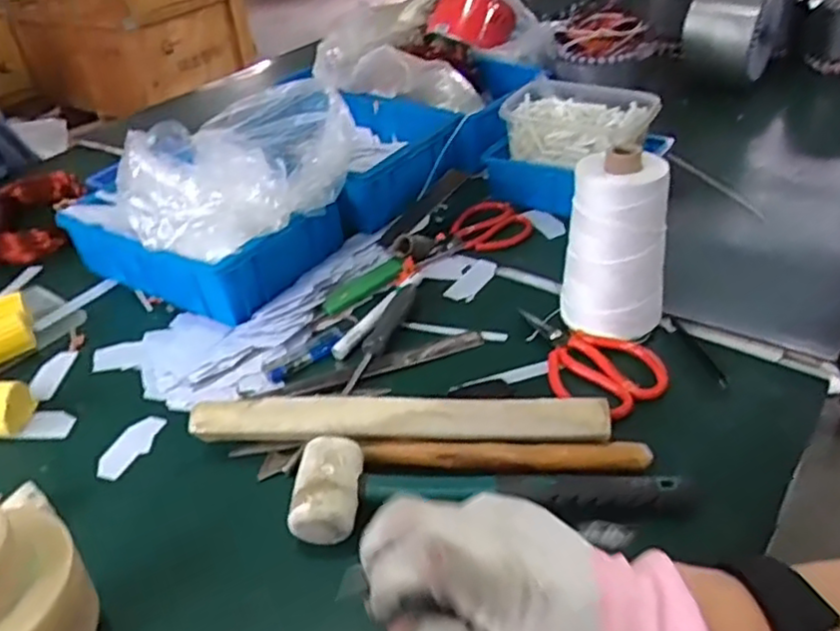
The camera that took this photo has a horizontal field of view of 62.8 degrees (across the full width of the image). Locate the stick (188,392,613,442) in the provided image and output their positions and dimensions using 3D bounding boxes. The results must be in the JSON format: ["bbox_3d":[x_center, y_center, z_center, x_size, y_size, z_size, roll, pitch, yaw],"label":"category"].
[{"bbox_3d":[-0.020,0.086,0.556,0.333,0.040,0.024,-2,35,8],"label":"stick"}]

